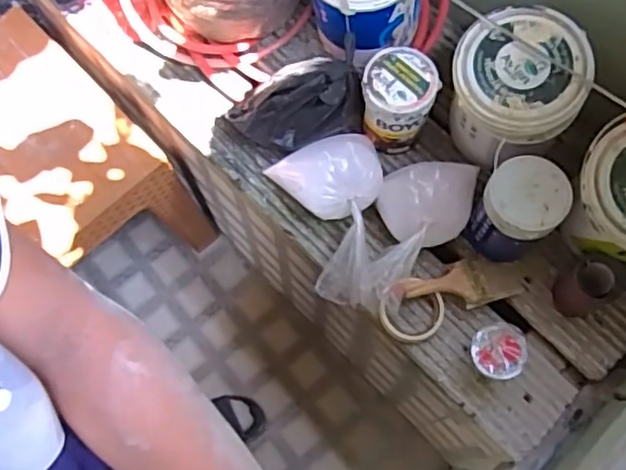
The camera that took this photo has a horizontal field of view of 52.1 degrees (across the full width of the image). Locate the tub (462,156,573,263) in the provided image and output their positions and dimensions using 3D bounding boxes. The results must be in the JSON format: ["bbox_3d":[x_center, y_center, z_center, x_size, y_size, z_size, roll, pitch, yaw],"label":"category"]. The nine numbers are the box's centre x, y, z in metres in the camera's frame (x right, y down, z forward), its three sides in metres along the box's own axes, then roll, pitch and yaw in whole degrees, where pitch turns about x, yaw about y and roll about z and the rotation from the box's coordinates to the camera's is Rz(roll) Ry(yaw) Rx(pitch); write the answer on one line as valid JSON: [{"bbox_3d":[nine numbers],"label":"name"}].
[{"bbox_3d":[0.285,-0.032,0.911,0.103,0.155,0.104,41,76,12],"label":"tub"}]

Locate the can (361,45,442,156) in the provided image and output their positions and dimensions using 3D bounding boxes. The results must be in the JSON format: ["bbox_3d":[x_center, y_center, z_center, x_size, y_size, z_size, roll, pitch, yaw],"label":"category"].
[{"bbox_3d":[0.125,-0.201,0.987,0.104,0.147,0.101,1,72,0],"label":"can"}]

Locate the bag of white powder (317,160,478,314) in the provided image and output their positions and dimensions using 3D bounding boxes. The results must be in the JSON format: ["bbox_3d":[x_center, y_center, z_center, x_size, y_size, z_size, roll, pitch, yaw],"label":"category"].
[{"bbox_3d":[0.131,-0.011,0.947,0.137,0.101,0.287,37,75,11],"label":"bag of white powder"}]

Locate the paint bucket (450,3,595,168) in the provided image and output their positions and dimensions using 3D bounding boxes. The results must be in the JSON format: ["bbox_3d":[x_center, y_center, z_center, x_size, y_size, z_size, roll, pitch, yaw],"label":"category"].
[{"bbox_3d":[0.284,-0.205,0.926,0.175,0.176,0.161,0,72,0],"label":"paint bucket"}]

